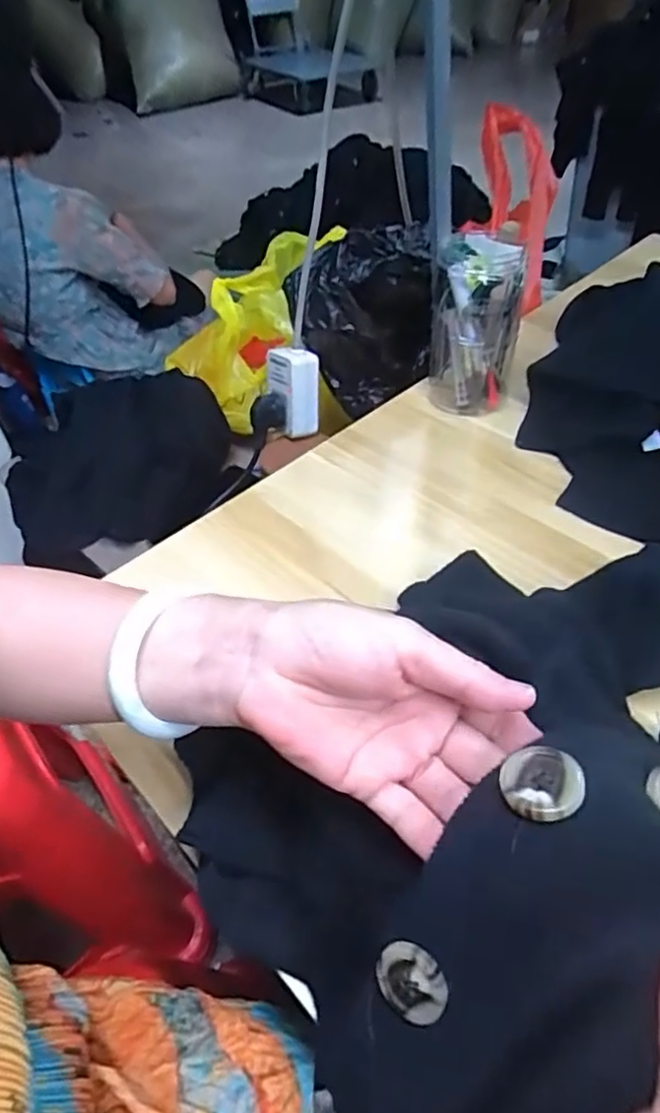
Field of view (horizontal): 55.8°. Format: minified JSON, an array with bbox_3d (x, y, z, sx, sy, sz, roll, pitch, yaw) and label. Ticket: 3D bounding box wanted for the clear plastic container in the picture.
[{"bbox_3d":[0.144,-0.226,0.620,0.083,0.149,0.086,-1,46,5],"label":"clear plastic container"}]

